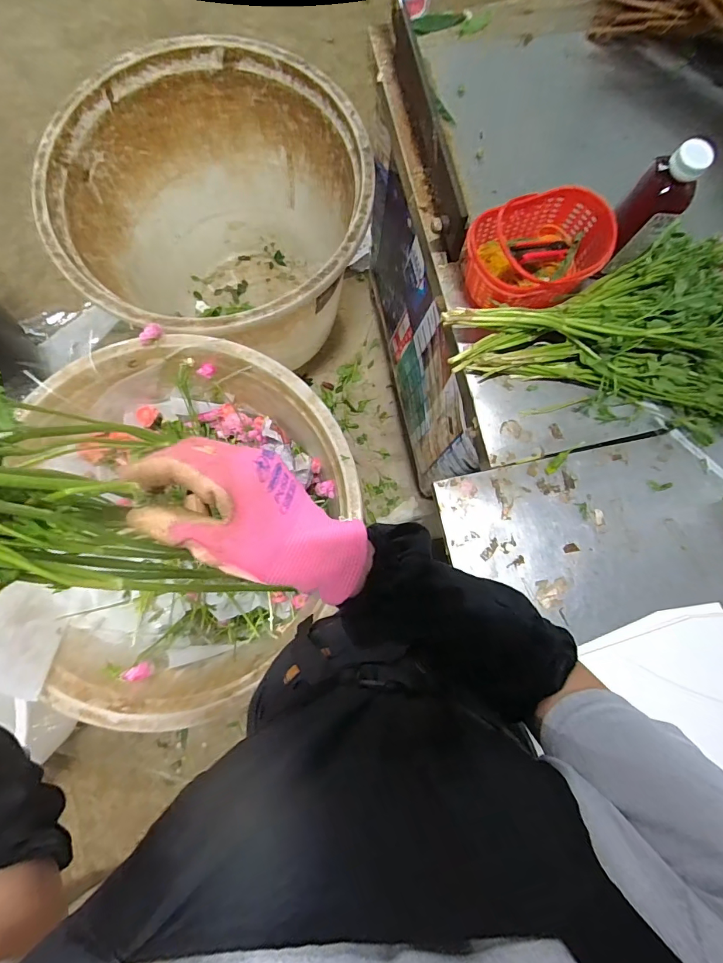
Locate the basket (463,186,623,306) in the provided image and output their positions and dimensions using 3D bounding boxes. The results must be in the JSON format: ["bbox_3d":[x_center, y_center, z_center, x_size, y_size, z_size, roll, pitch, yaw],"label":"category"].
[{"bbox_3d":[0.254,-0.334,0.655,0.202,0.098,0.147,-25,81,-5],"label":"basket"}]

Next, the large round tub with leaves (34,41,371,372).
[{"bbox_3d":[-0.344,-0.633,1.231,0.721,0.556,0.713,0,80,0],"label":"large round tub with leaves"}]

